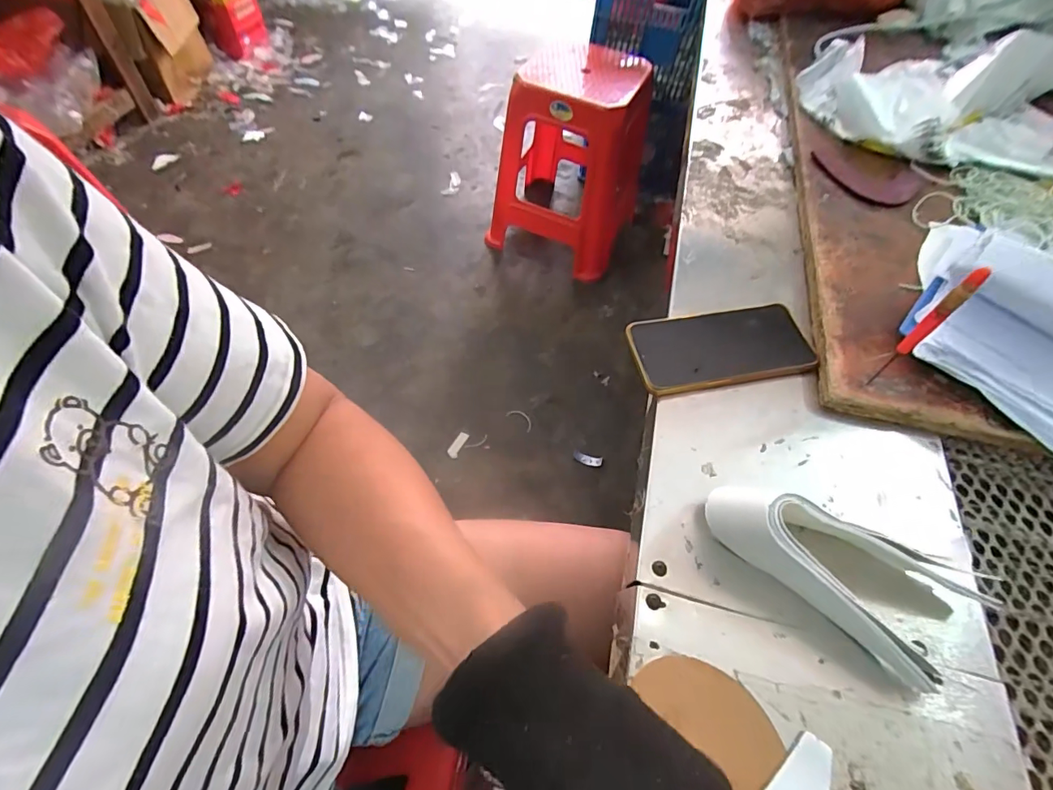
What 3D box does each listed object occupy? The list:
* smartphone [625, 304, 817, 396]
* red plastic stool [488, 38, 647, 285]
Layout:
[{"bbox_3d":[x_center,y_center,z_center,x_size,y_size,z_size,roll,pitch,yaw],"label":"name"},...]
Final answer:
[{"bbox_3d":[0.176,-0.045,0.433,0.160,0.005,0.076,-7,59,-8],"label":"smartphone"},{"bbox_3d":[0.129,-0.702,1.410,0.393,0.506,0.393,25,60,12],"label":"red plastic stool"}]

